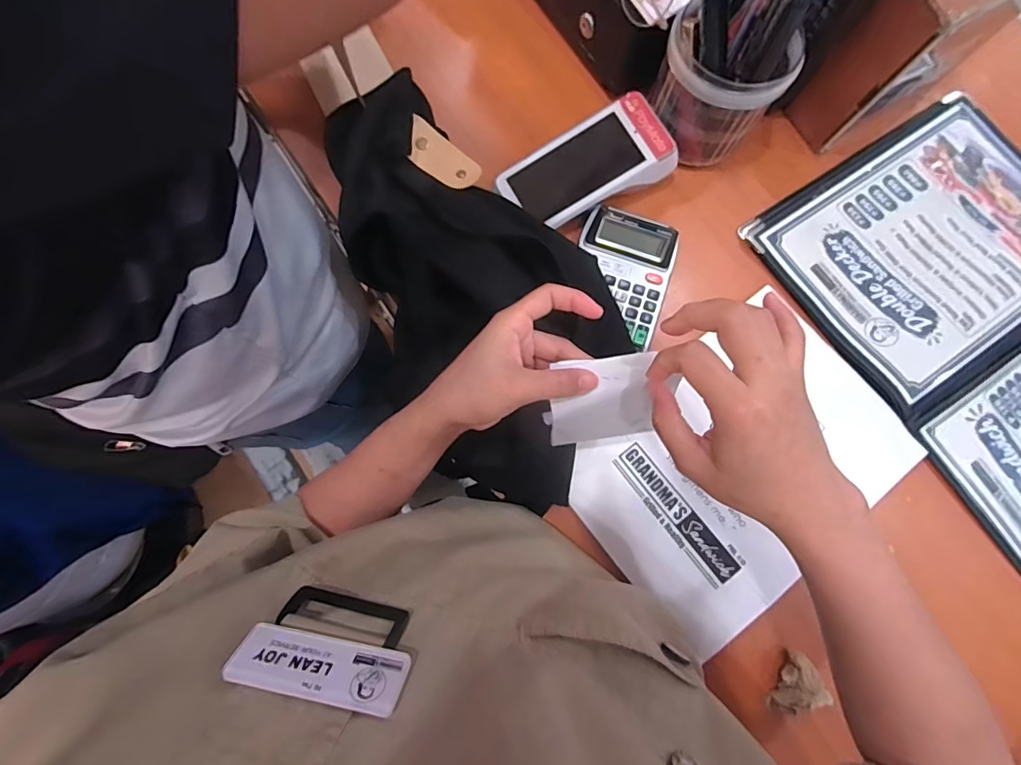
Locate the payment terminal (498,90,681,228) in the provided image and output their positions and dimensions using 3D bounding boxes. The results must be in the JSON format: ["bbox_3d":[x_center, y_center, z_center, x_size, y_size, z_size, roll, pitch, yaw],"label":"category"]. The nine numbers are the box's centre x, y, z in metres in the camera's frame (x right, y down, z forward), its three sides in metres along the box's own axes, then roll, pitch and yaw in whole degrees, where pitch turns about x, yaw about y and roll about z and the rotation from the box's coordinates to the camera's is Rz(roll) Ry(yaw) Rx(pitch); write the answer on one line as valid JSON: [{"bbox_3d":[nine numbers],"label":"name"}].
[{"bbox_3d":[0.074,-0.209,0.464,0.162,0.056,0.086,-26,79,-7],"label":"payment terminal"}]

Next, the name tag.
[{"bbox_3d":[-0.083,0.123,0.204,0.075,0.028,0.004,9,119,8],"label":"name tag"}]

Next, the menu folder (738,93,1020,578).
[{"bbox_3d":[0.518,-0.065,0.464,0.366,0.013,0.467,-32,79,-8],"label":"menu folder"}]

